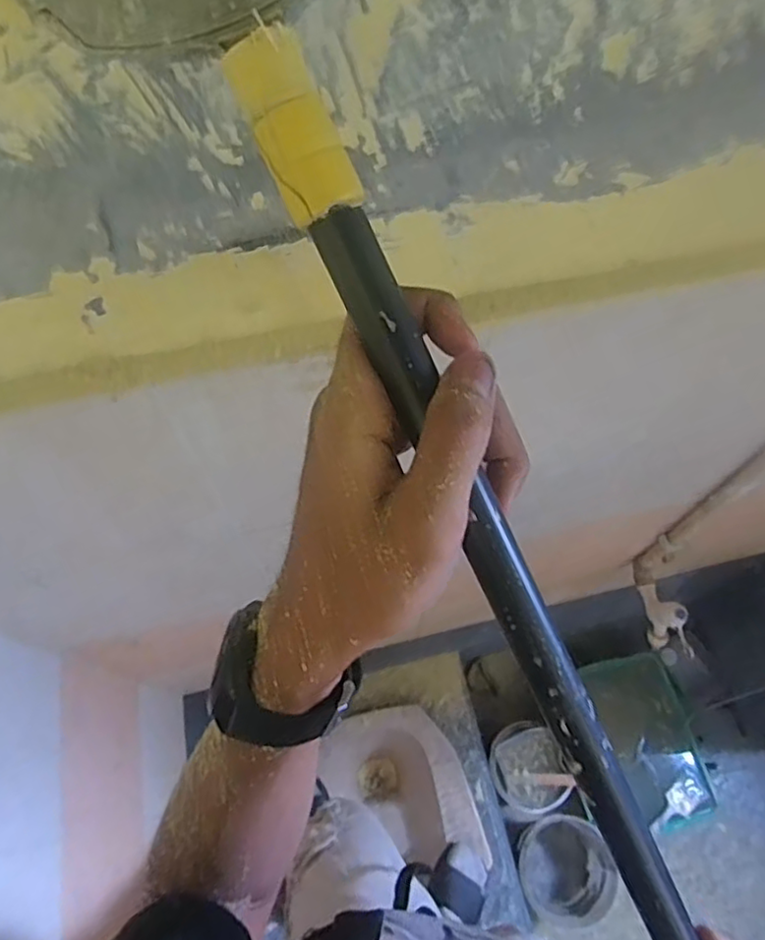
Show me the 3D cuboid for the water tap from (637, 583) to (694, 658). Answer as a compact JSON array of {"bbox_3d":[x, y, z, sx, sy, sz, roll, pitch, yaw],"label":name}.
[{"bbox_3d":[0.465,0.248,1.046,0.038,0.095,0.125,-10,65,-4],"label":"water tap"}]

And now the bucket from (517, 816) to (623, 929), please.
[{"bbox_3d":[0.418,0.920,1.467,0.212,0.191,0.215,18,67,9],"label":"bucket"}]

